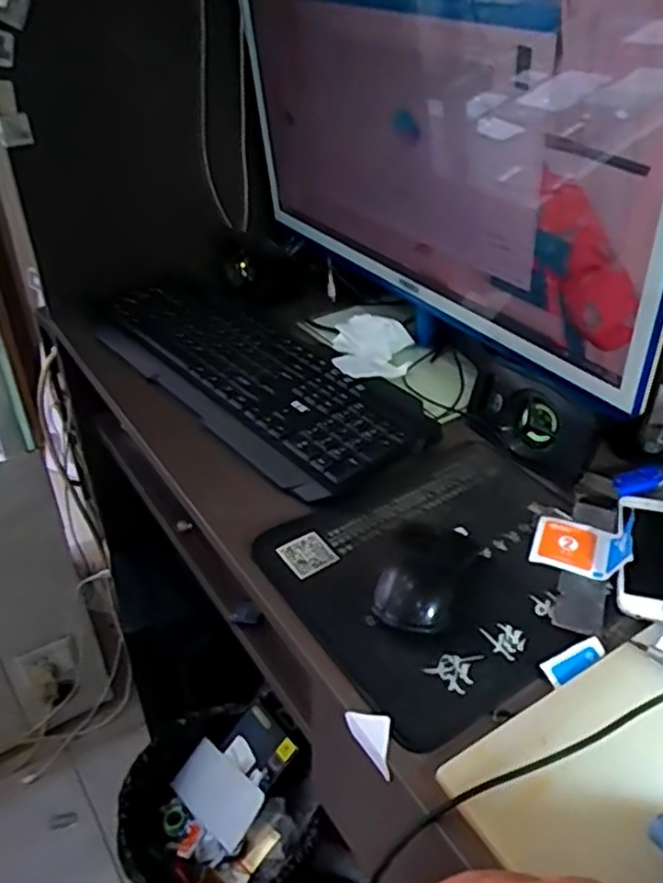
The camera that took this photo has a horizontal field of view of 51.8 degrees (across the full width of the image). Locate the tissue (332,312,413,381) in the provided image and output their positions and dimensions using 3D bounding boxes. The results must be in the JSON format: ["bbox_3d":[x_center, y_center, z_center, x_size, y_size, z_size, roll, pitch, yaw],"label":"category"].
[{"bbox_3d":[0.046,-0.105,0.748,0.085,0.016,0.143,-2,39,-1],"label":"tissue"}]

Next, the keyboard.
[{"bbox_3d":[-0.093,-0.078,0.714,0.161,0.024,0.429,-31,47,-31],"label":"keyboard"}]

